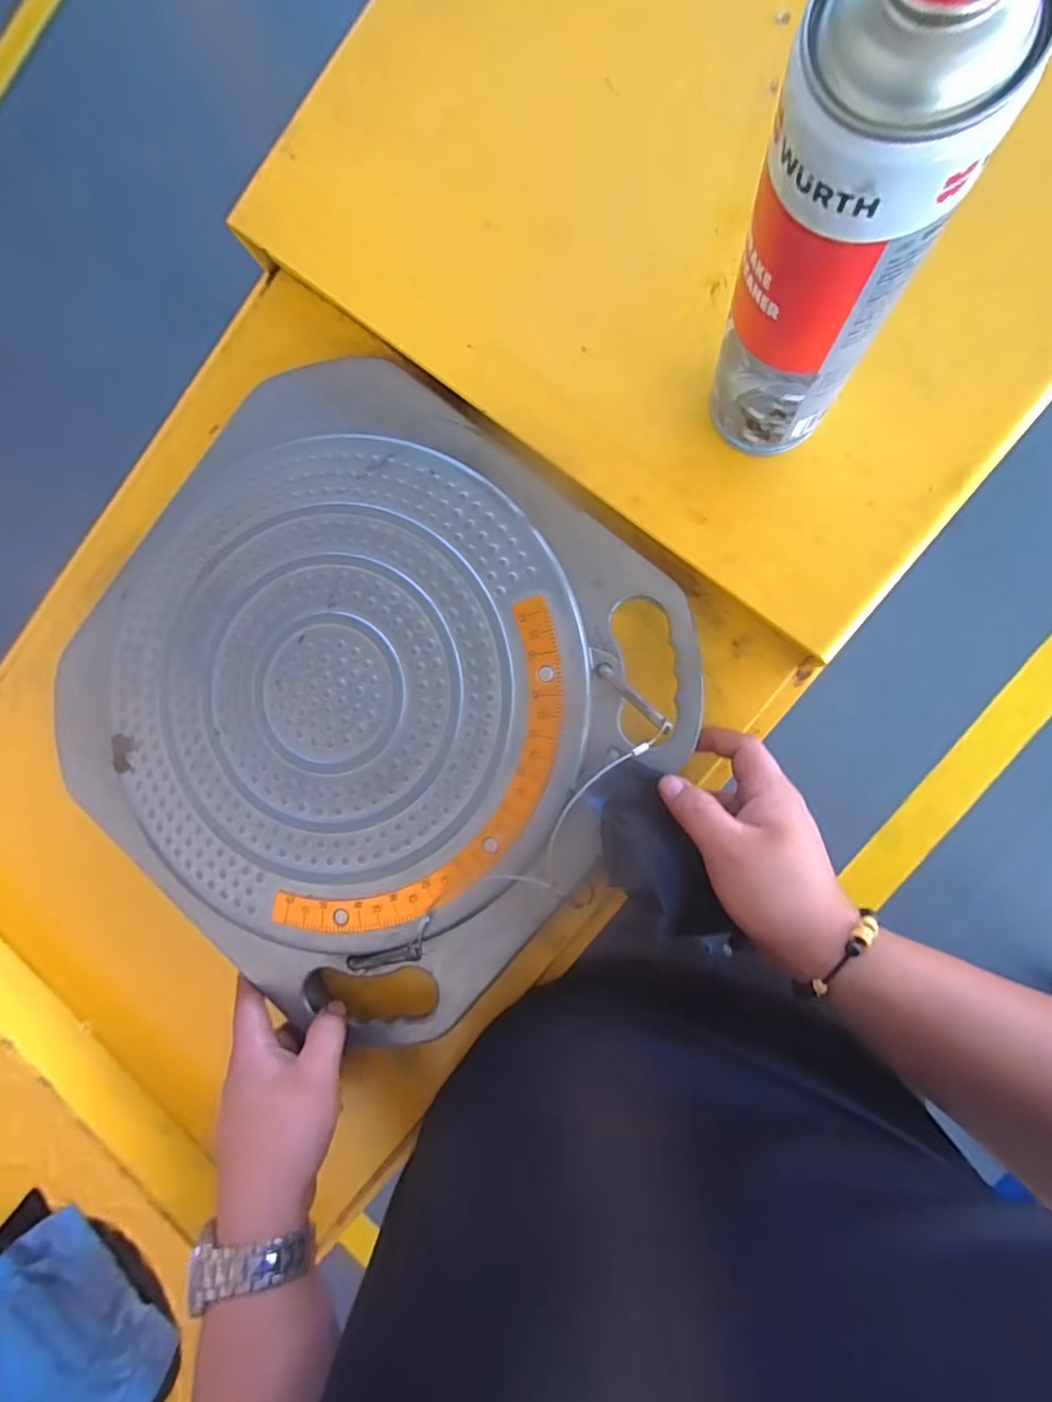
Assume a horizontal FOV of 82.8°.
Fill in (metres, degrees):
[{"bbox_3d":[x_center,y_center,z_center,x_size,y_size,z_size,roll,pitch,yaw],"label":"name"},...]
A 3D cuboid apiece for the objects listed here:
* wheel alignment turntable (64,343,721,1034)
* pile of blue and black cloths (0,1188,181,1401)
[{"bbox_3d":[-0.115,-0.002,0.401,0.378,0.046,0.381,41,93,7],"label":"wheel alignment turntable"},{"bbox_3d":[-0.311,0.415,0.384,0.165,0.076,0.090,34,95,8],"label":"pile of blue and black cloths"}]

